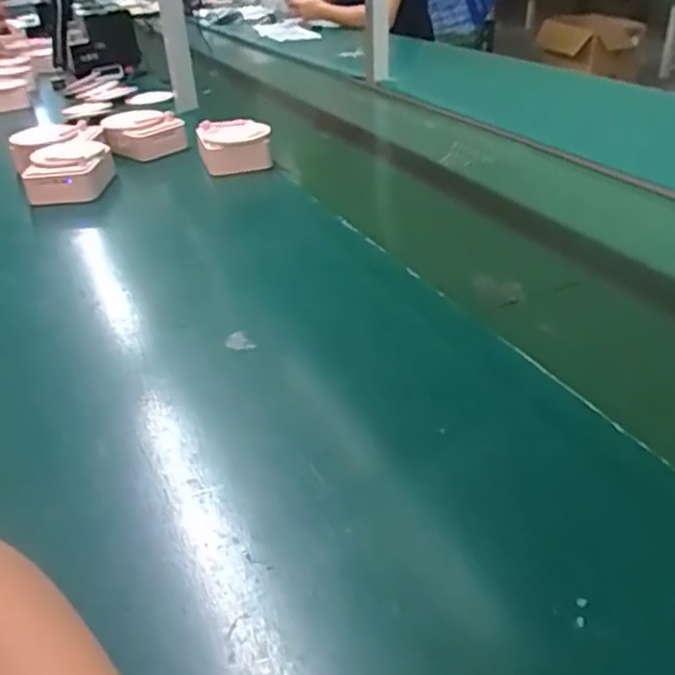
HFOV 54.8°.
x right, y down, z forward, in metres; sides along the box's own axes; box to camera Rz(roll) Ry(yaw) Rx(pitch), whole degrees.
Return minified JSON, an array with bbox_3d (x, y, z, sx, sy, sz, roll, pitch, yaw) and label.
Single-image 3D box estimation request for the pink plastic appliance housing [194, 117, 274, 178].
[{"bbox_3d":[-0.161,-0.297,1.000,0.112,0.048,0.108,-9,33,-7],"label":"pink plastic appliance housing"}]

